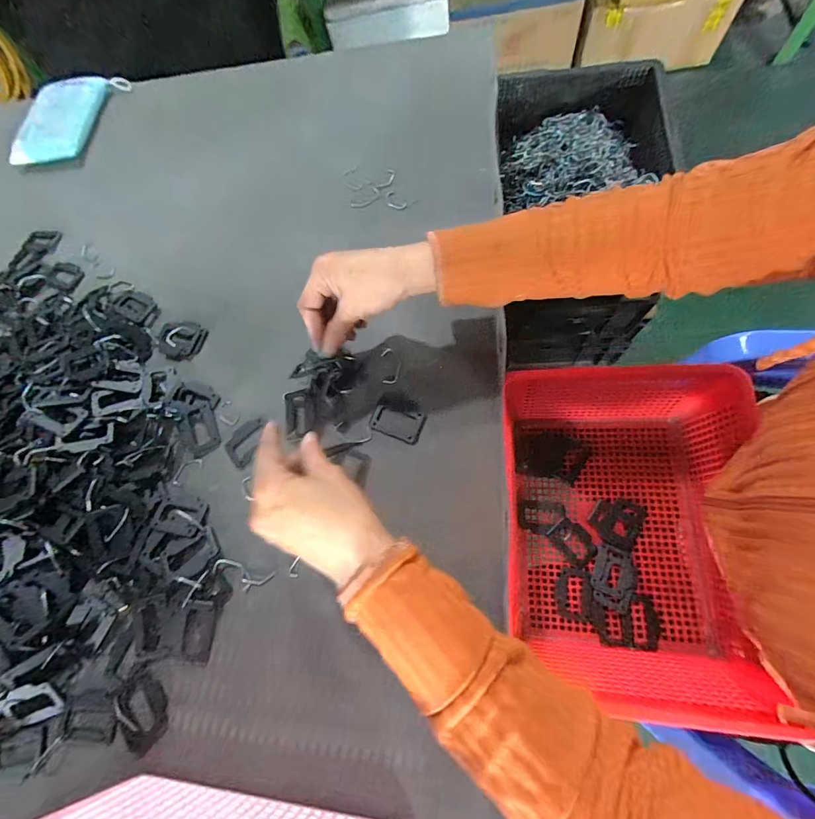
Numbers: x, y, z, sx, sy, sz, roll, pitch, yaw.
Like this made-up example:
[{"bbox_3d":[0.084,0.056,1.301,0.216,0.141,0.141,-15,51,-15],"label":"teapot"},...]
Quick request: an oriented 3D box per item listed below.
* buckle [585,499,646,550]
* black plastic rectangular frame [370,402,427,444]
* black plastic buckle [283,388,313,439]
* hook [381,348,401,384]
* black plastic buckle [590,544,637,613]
[{"bbox_3d":[0.237,0.123,0.423,0.050,0.006,0.054,31,80,17],"label":"buckle"},{"bbox_3d":[-0.011,0.012,0.373,0.052,0.004,0.032,20,77,14],"label":"black plastic rectangular frame"},{"bbox_3d":[-0.112,0.004,0.384,0.031,0.005,0.050,-12,71,5],"label":"black plastic buckle"},{"bbox_3d":[-0.017,-0.047,0.394,0.021,0.004,0.040,-6,72,7],"label":"hook"},{"bbox_3d":[0.224,0.182,0.405,0.042,0.006,0.061,18,76,14],"label":"black plastic buckle"}]

